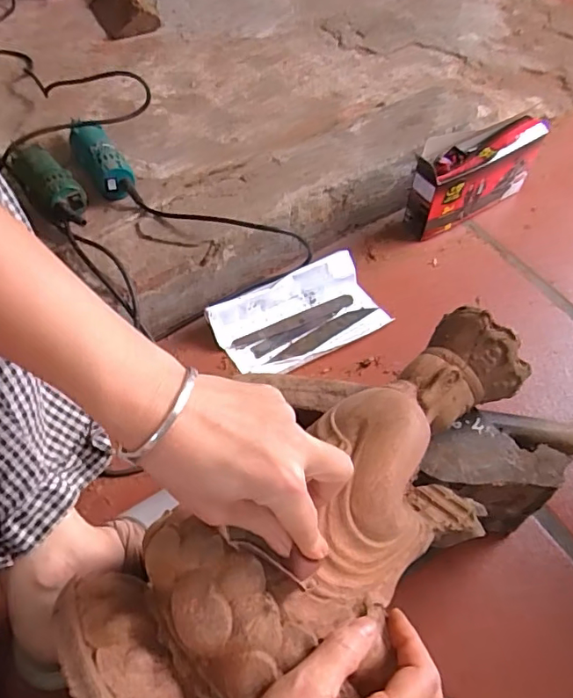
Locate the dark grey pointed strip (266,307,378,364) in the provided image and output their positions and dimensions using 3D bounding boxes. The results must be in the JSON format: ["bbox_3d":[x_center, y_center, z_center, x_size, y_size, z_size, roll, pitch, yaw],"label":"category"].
[{"bbox_3d":[0.050,-0.019,0.703,0.159,0.009,0.024,-29,60,-23],"label":"dark grey pointed strip"}]

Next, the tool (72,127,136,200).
[{"bbox_3d":[-0.266,-0.272,0.755,0.057,0.045,0.155,-27,61,-19],"label":"tool"}]

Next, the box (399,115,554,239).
[{"bbox_3d":[0.288,-0.265,0.810,0.238,0.129,0.059,-25,59,-19],"label":"box"}]

